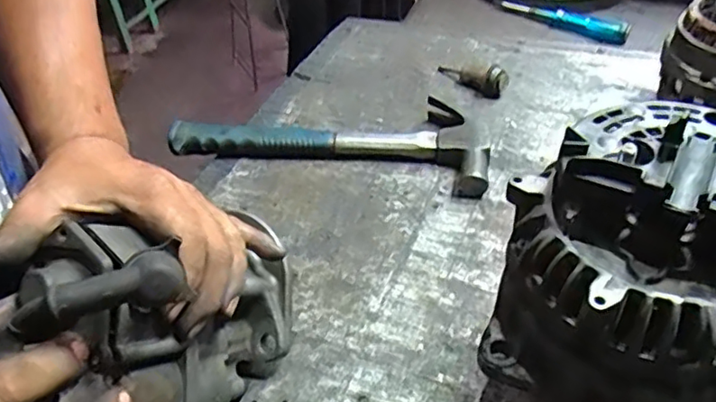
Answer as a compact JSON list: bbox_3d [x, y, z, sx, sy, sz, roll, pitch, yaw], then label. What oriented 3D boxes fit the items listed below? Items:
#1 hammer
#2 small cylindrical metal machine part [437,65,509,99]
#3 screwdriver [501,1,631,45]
[{"bbox_3d":[-0.029,-0.066,0.630,0.328,0.030,0.106,7,43,13],"label":"hammer"},{"bbox_3d":[0.134,-0.148,0.706,0.090,0.027,0.023,26,50,30],"label":"small cylindrical metal machine part"},{"bbox_3d":[0.294,-0.257,0.862,0.181,0.027,0.021,20,48,24],"label":"screwdriver"}]

